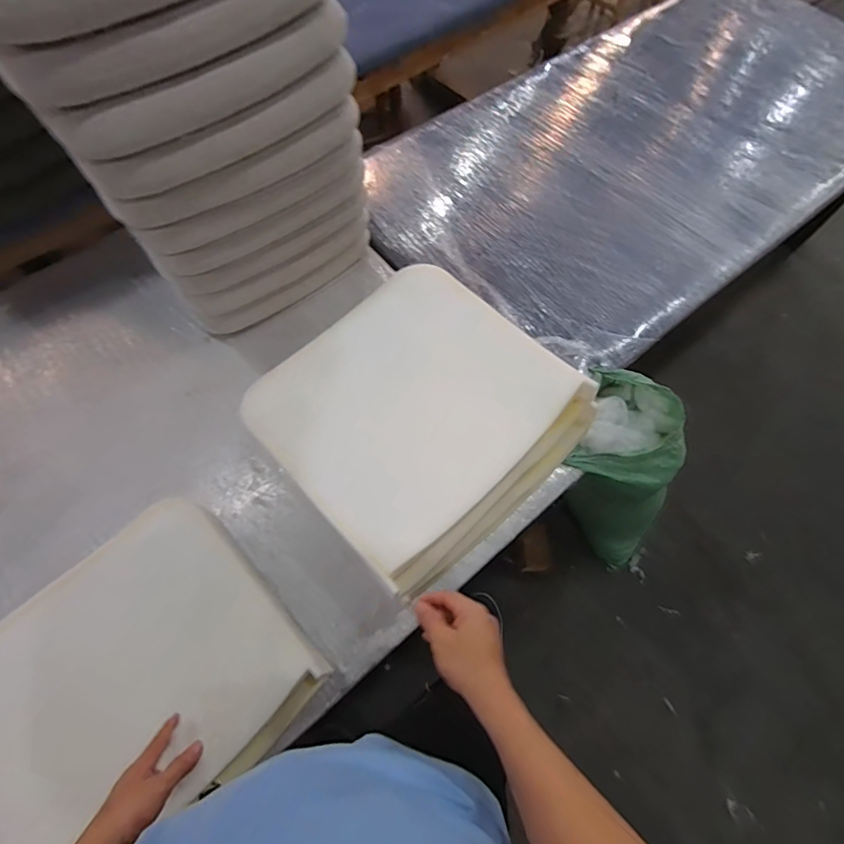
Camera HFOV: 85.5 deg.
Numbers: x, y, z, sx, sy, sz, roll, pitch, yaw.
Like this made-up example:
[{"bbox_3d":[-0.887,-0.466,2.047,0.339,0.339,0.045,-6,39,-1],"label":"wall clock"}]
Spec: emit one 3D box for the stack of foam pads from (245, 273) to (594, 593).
[{"bbox_3d":[-0.002,0.001,0.833,0.446,0.188,0.432,-41,72,-16],"label":"stack of foam pads"}]

